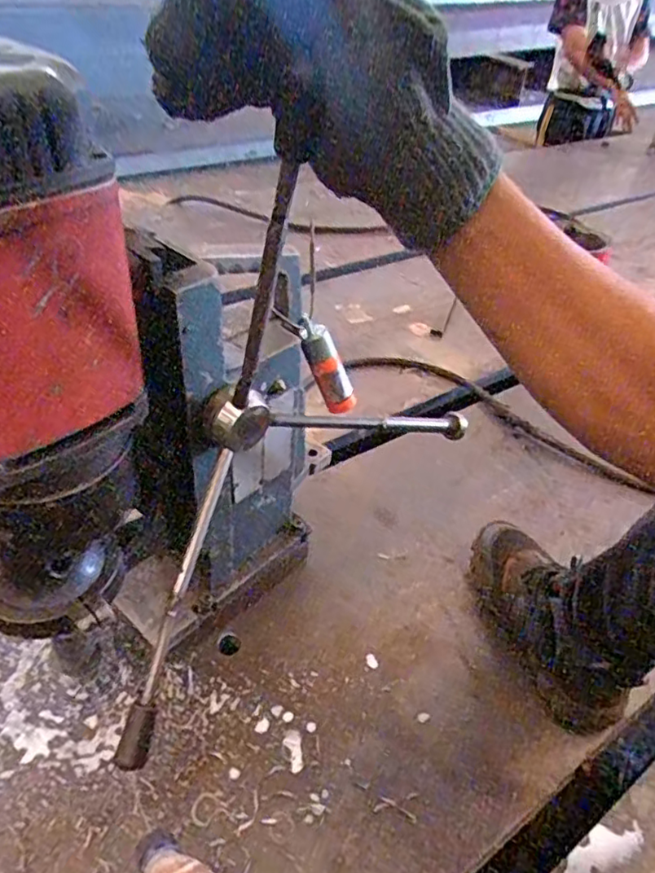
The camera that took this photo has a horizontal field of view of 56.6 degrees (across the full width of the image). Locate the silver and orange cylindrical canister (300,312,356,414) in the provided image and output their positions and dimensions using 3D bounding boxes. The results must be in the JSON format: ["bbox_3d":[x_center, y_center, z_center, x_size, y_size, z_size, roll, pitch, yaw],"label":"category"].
[{"bbox_3d":[-0.002,-0.078,0.655,0.026,0.114,0.026,-20,24,10],"label":"silver and orange cylindrical canister"}]

